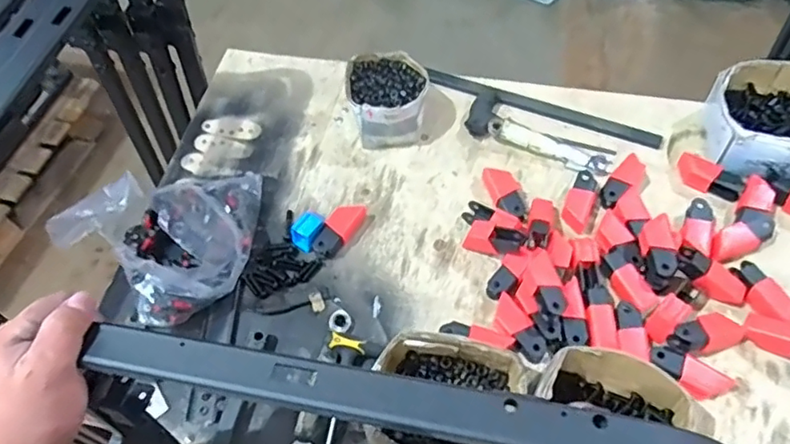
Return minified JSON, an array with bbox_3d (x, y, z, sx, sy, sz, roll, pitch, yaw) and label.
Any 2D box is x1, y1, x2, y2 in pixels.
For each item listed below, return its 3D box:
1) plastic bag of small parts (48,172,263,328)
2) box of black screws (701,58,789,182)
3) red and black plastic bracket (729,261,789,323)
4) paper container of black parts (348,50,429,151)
[{"bbox_3d":[-0.279,0.021,0.741,0.239,0.107,0.180,-25,60,-11],"label":"plastic bag of small parts"},{"bbox_3d":[0.526,-0.138,0.802,0.183,0.066,0.174,5,59,7],"label":"box of black screws"},{"bbox_3d":[0.430,0.083,0.685,0.037,0.020,0.092,-16,43,-5],"label":"red and black plastic bracket"},{"bbox_3d":[-0.010,-0.178,0.858,0.113,0.074,0.135,-11,58,-2],"label":"paper container of black parts"}]

